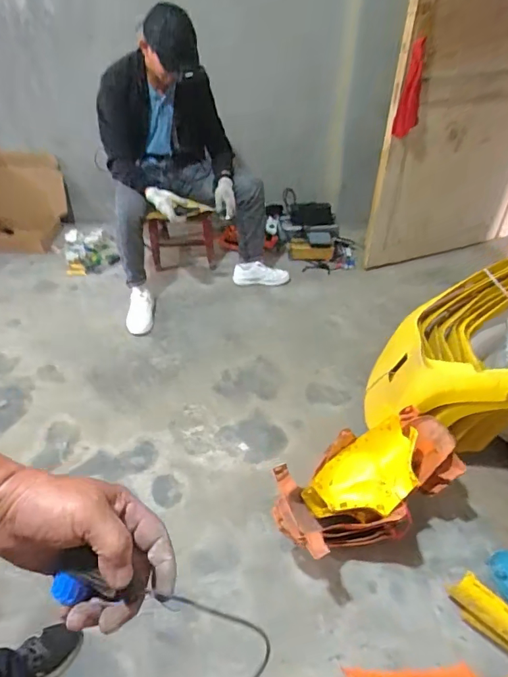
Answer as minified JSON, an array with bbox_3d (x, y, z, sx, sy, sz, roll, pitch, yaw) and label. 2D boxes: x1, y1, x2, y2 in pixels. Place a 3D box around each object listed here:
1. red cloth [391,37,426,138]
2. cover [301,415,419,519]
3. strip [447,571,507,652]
[{"bbox_3d":[0.577,-0.905,1.680,0.080,0.313,0.077,12,45,13],"label":"red cloth"},{"bbox_3d":[0.284,0.350,1.148,0.305,0.114,0.193,-25,48,-26],"label":"cover"},{"bbox_3d":[0.582,0.652,1.044,0.107,0.054,0.266,-29,37,-27],"label":"strip"}]

